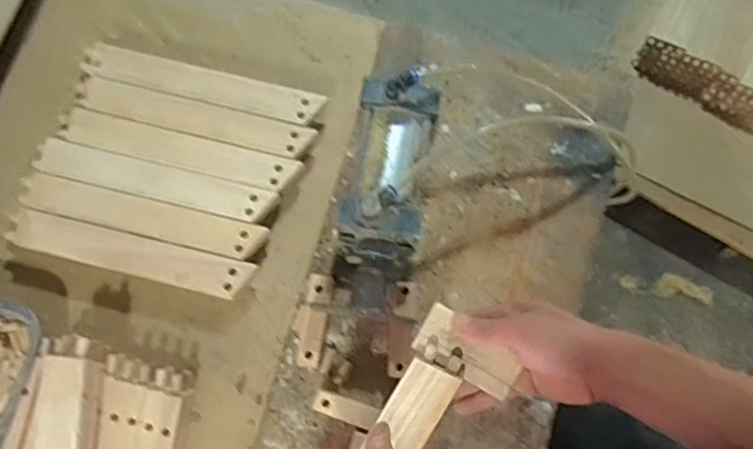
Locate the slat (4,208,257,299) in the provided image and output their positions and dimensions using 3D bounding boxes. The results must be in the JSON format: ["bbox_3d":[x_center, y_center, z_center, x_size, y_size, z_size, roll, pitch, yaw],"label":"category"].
[{"bbox_3d":[-0.290,0.034,0.693,0.289,0.012,0.047,13,77,2],"label":"slat"}]

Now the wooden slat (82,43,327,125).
[{"bbox_3d":[-0.222,-0.178,0.744,0.307,0.014,0.044,14,77,2],"label":"wooden slat"}]

